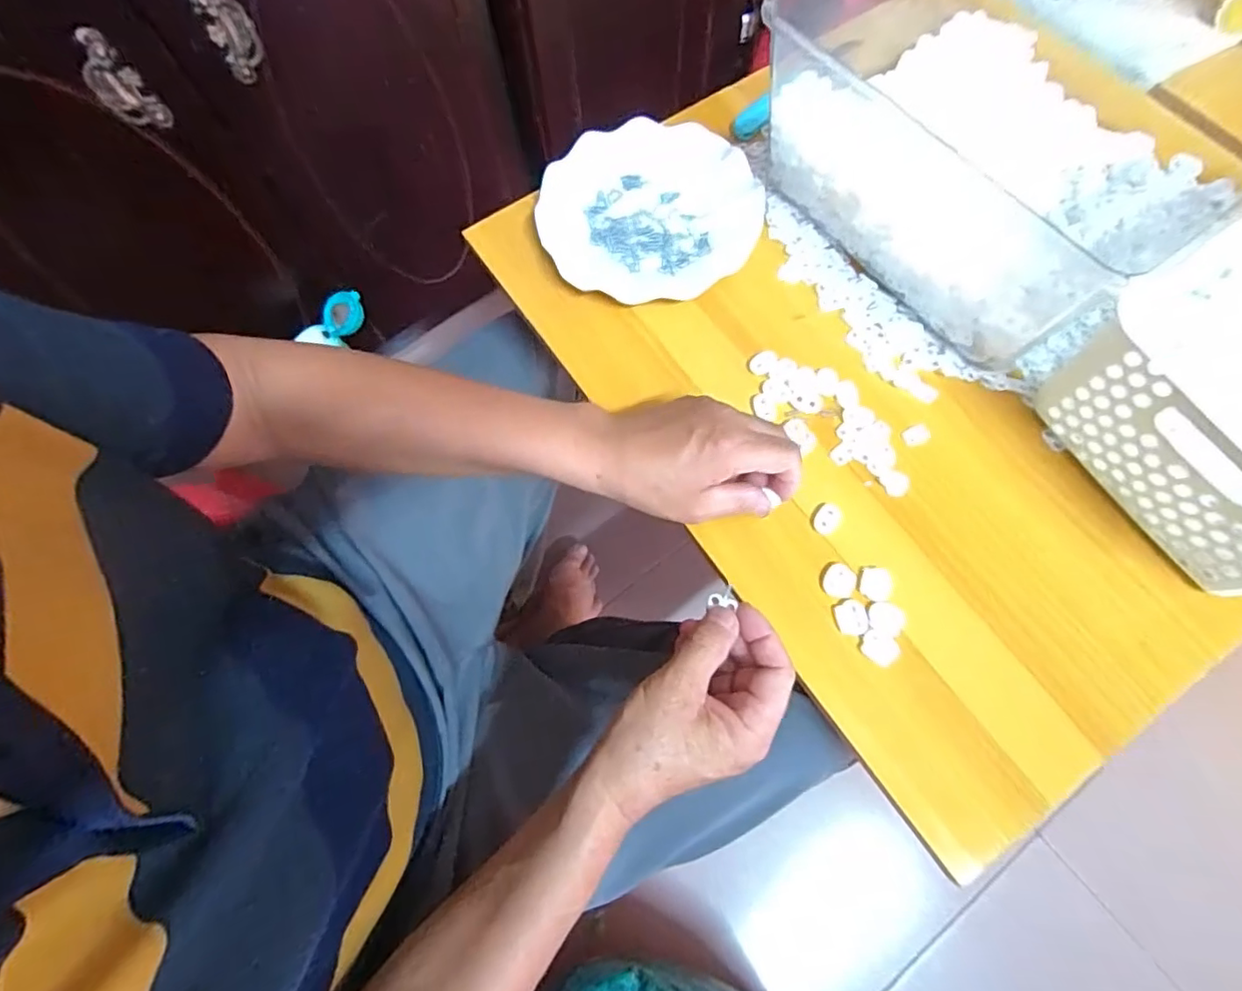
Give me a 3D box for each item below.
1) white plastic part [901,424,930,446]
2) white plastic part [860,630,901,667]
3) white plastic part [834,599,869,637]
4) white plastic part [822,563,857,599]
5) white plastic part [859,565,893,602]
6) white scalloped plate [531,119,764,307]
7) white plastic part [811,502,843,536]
[{"bbox_3d":[0.219,-0.045,0.429,0.022,0.004,0.015,-23,72,-6],"label":"white plastic part"},{"bbox_3d":[0.169,0.100,0.377,0.023,0.004,0.019,27,74,10],"label":"white plastic part"},{"bbox_3d":[0.154,0.082,0.387,0.020,0.004,0.023,-7,71,-1],"label":"white plastic part"},{"bbox_3d":[0.150,0.058,0.396,0.020,0.004,0.023,27,74,10],"label":"white plastic part"},{"bbox_3d":[0.173,0.059,0.392,0.021,0.004,0.024,13,72,6],"label":"white plastic part"},{"bbox_3d":[0.024,-0.244,0.496,0.181,0.027,0.165,0,71,1],"label":"white scalloped plate"},{"bbox_3d":[0.147,0.017,0.413,0.020,0.004,0.023,26,74,10],"label":"white plastic part"}]

